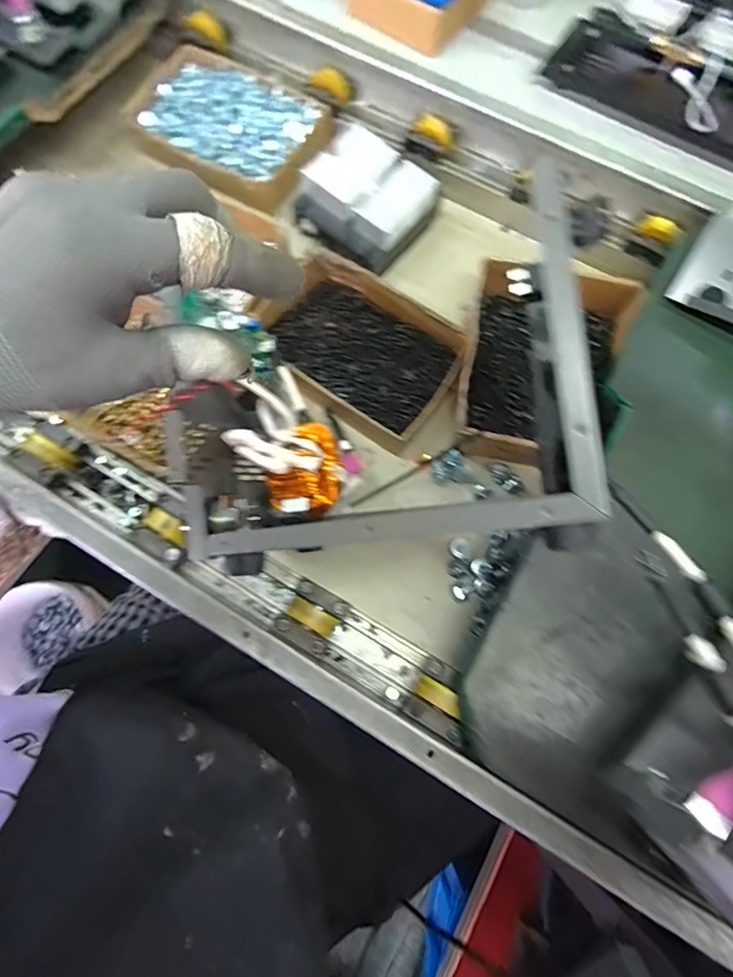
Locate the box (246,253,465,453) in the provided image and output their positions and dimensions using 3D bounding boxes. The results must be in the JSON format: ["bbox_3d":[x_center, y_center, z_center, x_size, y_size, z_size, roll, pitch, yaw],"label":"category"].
[{"bbox_3d":[-0.013,-0.157,0.505,0.227,0.039,0.151,35,77,8],"label":"box"}]

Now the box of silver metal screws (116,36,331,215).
[{"bbox_3d":[-0.167,-0.454,0.578,0.250,0.037,0.175,30,76,7],"label":"box of silver metal screws"}]

